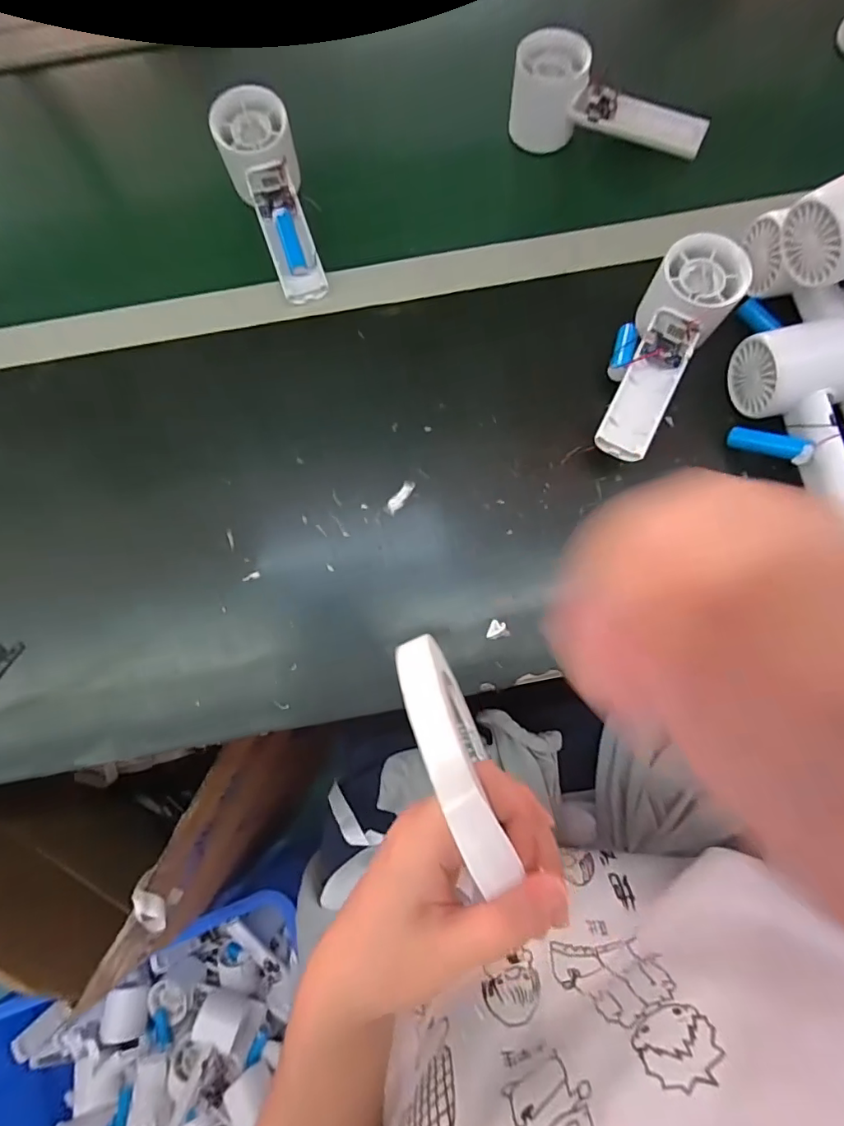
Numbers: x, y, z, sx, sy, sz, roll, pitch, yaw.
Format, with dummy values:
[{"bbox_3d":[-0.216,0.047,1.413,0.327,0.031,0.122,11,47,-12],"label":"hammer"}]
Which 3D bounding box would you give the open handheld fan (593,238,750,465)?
[{"bbox_3d":[0.160,-0.144,0.355,0.054,0.055,0.152,31,80,8],"label":"open handheld fan"}]

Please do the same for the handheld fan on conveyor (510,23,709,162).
[{"bbox_3d":[0.150,-0.371,0.414,0.156,0.056,0.051,19,78,5],"label":"handheld fan on conveyor"}]

